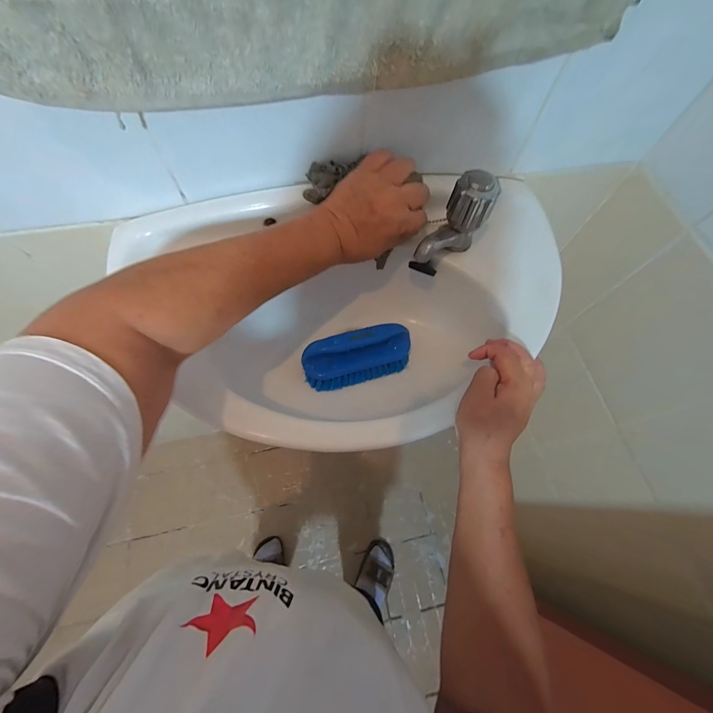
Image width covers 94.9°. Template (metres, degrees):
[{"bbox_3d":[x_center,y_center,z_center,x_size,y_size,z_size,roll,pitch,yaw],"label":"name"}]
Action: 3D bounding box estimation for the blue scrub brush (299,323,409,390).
[{"bbox_3d":[0.001,-0.003,0.431,0.141,0.077,0.042,-12,29,-12],"label":"blue scrub brush"}]

